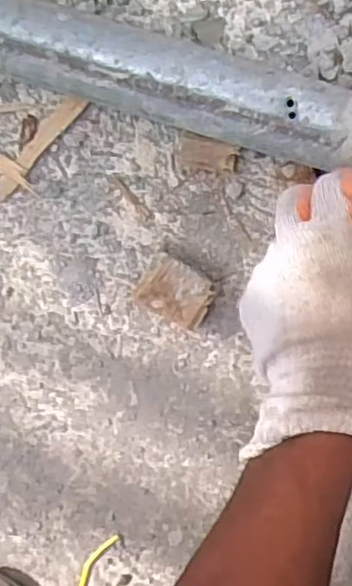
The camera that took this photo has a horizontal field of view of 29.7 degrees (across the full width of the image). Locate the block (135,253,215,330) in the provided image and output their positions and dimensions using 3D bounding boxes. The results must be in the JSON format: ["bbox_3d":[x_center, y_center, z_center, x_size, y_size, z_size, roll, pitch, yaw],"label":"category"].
[{"bbox_3d":[0.002,-0.002,0.431,0.044,0.032,0.032,32,98,0],"label":"block"}]

